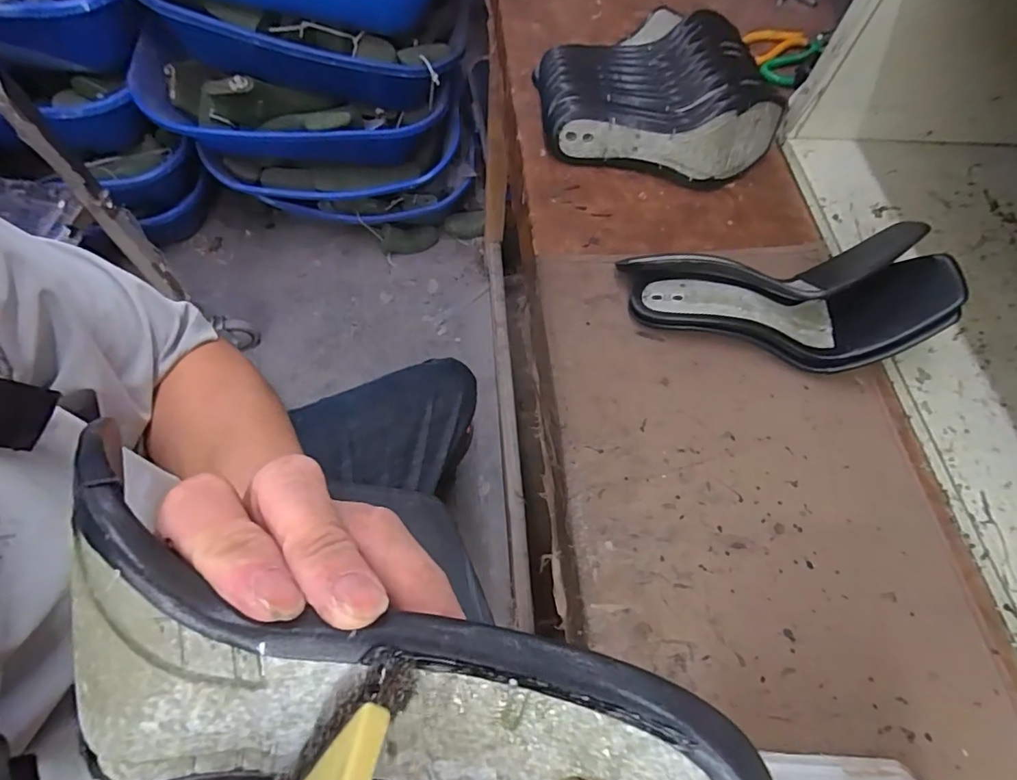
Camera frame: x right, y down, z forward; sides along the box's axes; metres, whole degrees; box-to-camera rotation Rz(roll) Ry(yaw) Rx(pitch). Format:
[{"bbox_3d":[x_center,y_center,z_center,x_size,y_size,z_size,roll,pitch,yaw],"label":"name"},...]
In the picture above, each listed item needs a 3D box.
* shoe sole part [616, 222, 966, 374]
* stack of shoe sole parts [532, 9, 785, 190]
[{"bbox_3d":[0.229,-0.077,0.434,0.248,0.072,0.110,3,63,-2],"label":"shoe sole part"},{"bbox_3d":[0.161,-0.335,0.560,0.257,0.077,0.220,11,63,2],"label":"stack of shoe sole parts"}]

